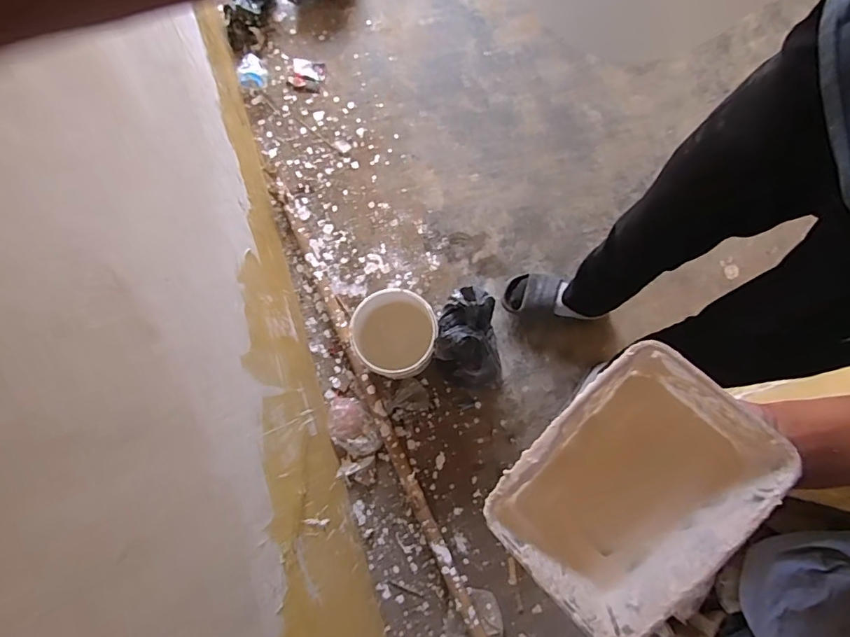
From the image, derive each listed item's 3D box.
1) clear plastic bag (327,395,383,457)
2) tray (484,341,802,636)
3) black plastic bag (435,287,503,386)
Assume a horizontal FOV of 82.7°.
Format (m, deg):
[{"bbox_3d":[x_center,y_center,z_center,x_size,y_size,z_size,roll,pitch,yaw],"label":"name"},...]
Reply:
[{"bbox_3d":[-0.172,0.251,1.135,0.100,0.041,0.153,-25,81,-4],"label":"clear plastic bag"},{"bbox_3d":[0.141,0.117,0.340,0.128,0.073,0.176,42,86,18],"label":"tray"},{"bbox_3d":[0.096,0.045,1.059,0.153,0.246,0.205,-9,80,-1],"label":"black plastic bag"}]

